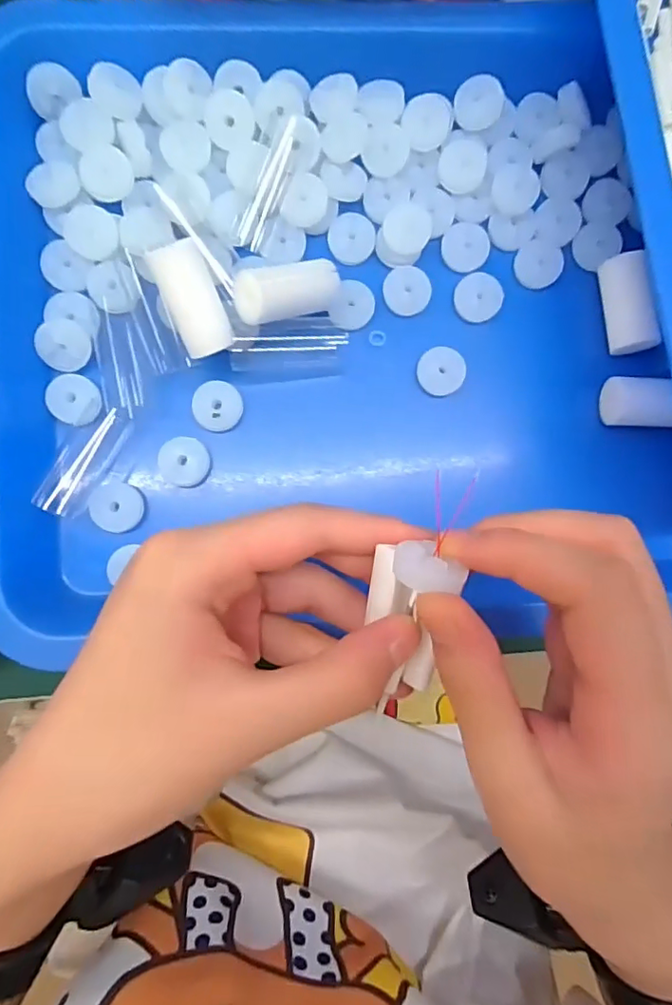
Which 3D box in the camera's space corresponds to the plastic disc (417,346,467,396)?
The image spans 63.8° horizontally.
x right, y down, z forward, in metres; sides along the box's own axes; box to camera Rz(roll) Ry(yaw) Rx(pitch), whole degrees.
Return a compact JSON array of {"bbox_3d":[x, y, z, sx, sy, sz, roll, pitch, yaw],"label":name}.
[{"bbox_3d":[0.047,-0.058,0.242,0.021,0.006,0.020,0,88,-4],"label":"plastic disc"}]

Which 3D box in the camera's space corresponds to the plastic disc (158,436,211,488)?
[{"bbox_3d":[-0.065,-0.017,0.231,0.021,0.004,0.020,-4,99,-24],"label":"plastic disc"}]

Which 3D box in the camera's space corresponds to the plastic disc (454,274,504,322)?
[{"bbox_3d":[0.065,-0.093,0.243,0.021,0.004,0.022,0,88,-4],"label":"plastic disc"}]

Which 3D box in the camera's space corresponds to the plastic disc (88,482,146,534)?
[{"bbox_3d":[-0.092,0.002,0.227,0.021,0.004,0.021,1,87,-25],"label":"plastic disc"}]

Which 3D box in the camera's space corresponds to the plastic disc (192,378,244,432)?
[{"bbox_3d":[-0.051,-0.041,0.233,0.021,0.005,0.021,-1,93,-16],"label":"plastic disc"}]

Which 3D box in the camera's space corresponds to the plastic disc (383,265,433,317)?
[{"bbox_3d":[0.032,-0.095,0.242,0.021,0.004,0.021,0,88,-4],"label":"plastic disc"}]

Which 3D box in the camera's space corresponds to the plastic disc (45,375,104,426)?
[{"bbox_3d":[-0.111,-0.043,0.229,0.021,0.008,0.021,0,88,-4],"label":"plastic disc"}]

